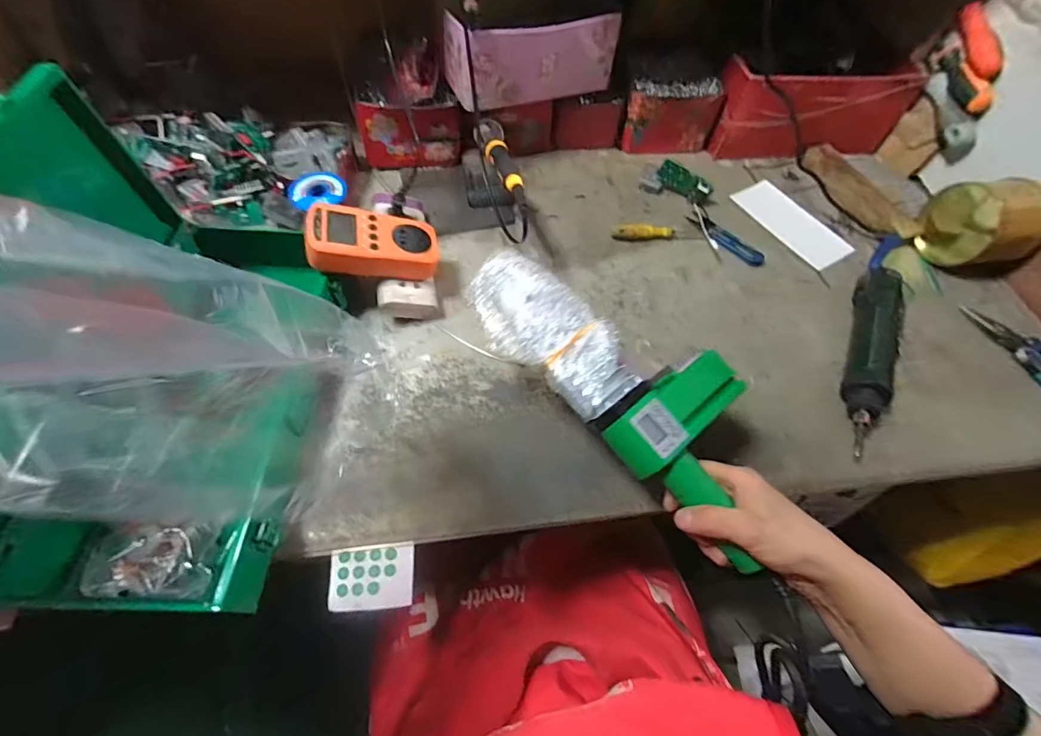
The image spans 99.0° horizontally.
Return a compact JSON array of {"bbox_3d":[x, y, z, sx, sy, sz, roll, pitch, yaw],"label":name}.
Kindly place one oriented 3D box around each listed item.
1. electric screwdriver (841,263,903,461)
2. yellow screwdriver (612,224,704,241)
[{"bbox_3d":[0.379,-0.008,0.477,0.054,0.046,0.231,20,62,8],"label":"electric screwdriver"},{"bbox_3d":[0.175,-0.174,0.568,0.112,0.020,0.017,-1,61,-4],"label":"yellow screwdriver"}]

